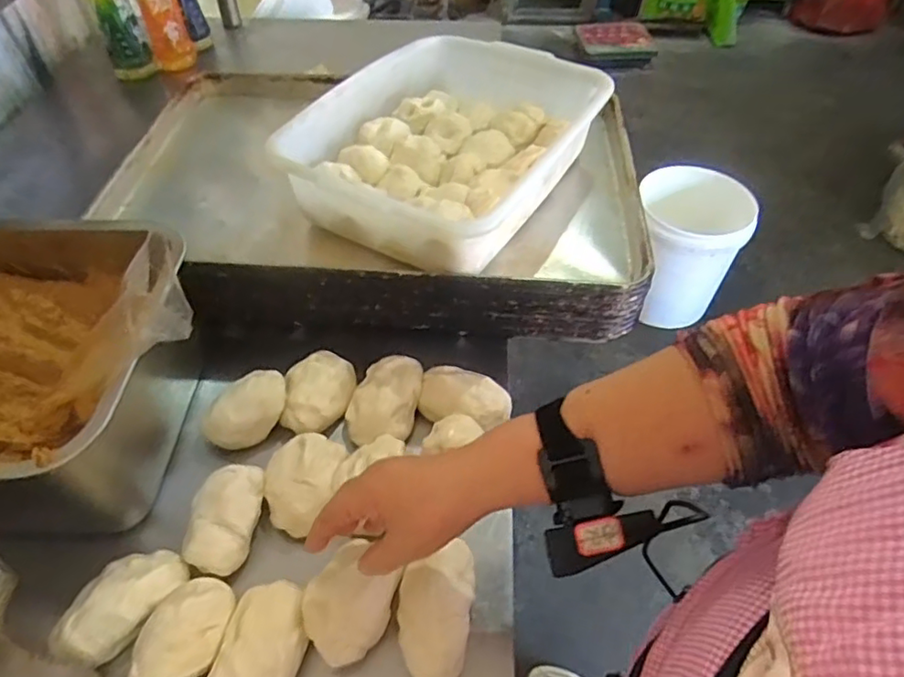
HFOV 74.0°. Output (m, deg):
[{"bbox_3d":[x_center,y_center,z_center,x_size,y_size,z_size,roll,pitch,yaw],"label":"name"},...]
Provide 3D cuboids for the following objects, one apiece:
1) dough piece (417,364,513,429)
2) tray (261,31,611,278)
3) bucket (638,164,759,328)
[{"bbox_3d":[0.014,0.056,0.585,0.086,0.031,0.055,12,50,11],"label":"dough piece"},{"bbox_3d":[0.002,-0.227,0.685,0.273,0.087,0.374,24,53,20],"label":"tray"},{"bbox_3d":[0.685,-0.255,1.708,0.321,0.366,0.378,7,49,7],"label":"bucket"}]

